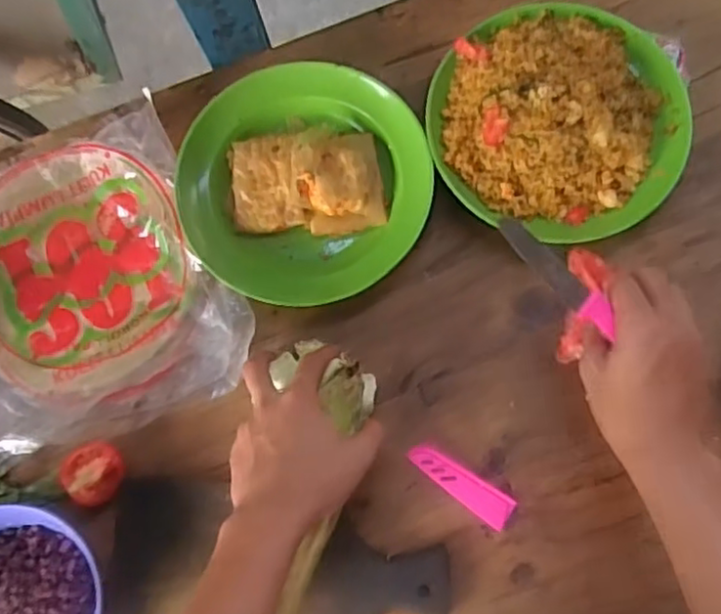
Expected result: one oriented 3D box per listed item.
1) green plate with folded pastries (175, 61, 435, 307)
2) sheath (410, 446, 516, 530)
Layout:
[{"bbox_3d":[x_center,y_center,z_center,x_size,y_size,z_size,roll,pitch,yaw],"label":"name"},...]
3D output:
[{"bbox_3d":[-0.049,-0.106,0.601,0.199,0.036,0.211,0,82,3],"label":"green plate with folded pastries"},{"bbox_3d":[0.078,0.139,0.545,0.088,0.004,0.024,33,85,7],"label":"sheath"}]

